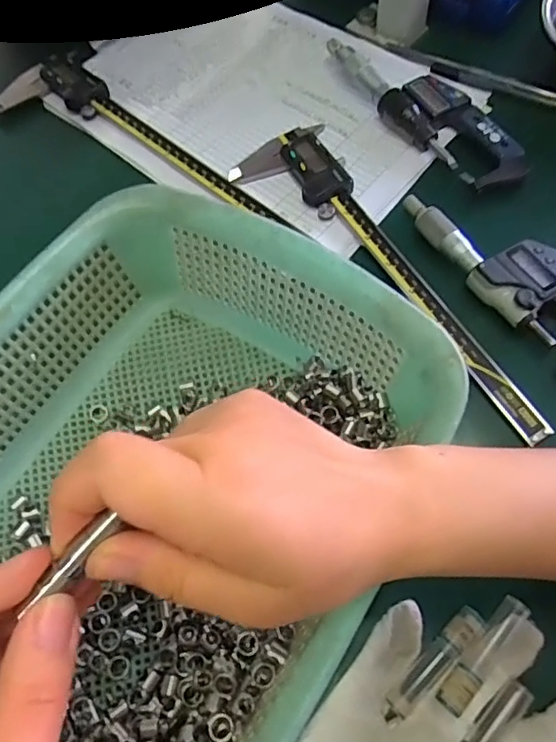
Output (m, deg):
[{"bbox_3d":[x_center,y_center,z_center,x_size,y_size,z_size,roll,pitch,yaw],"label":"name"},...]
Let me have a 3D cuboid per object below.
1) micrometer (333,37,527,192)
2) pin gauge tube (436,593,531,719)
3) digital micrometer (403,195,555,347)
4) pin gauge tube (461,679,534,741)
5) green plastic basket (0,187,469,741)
[{"bbox_3d":[0.118,-0.201,0.427,0.068,0.023,0.184,-29,66,-11],"label":"micrometer"},{"bbox_3d":[0.098,0.133,0.265,0.013,0.009,0.060,41,72,20],"label":"pin gauge tube"},{"bbox_3d":[0.145,-0.063,0.351,0.051,0.023,0.158,-39,68,-15],"label":"digital micrometer"},{"bbox_3d":[0.093,0.164,0.252,0.056,0.008,0.013,-41,69,-16],"label":"pin gauge tube"},{"bbox_3d":[-0.064,0.057,0.272,0.225,0.078,0.275,27,68,15],"label":"green plastic basket"}]

